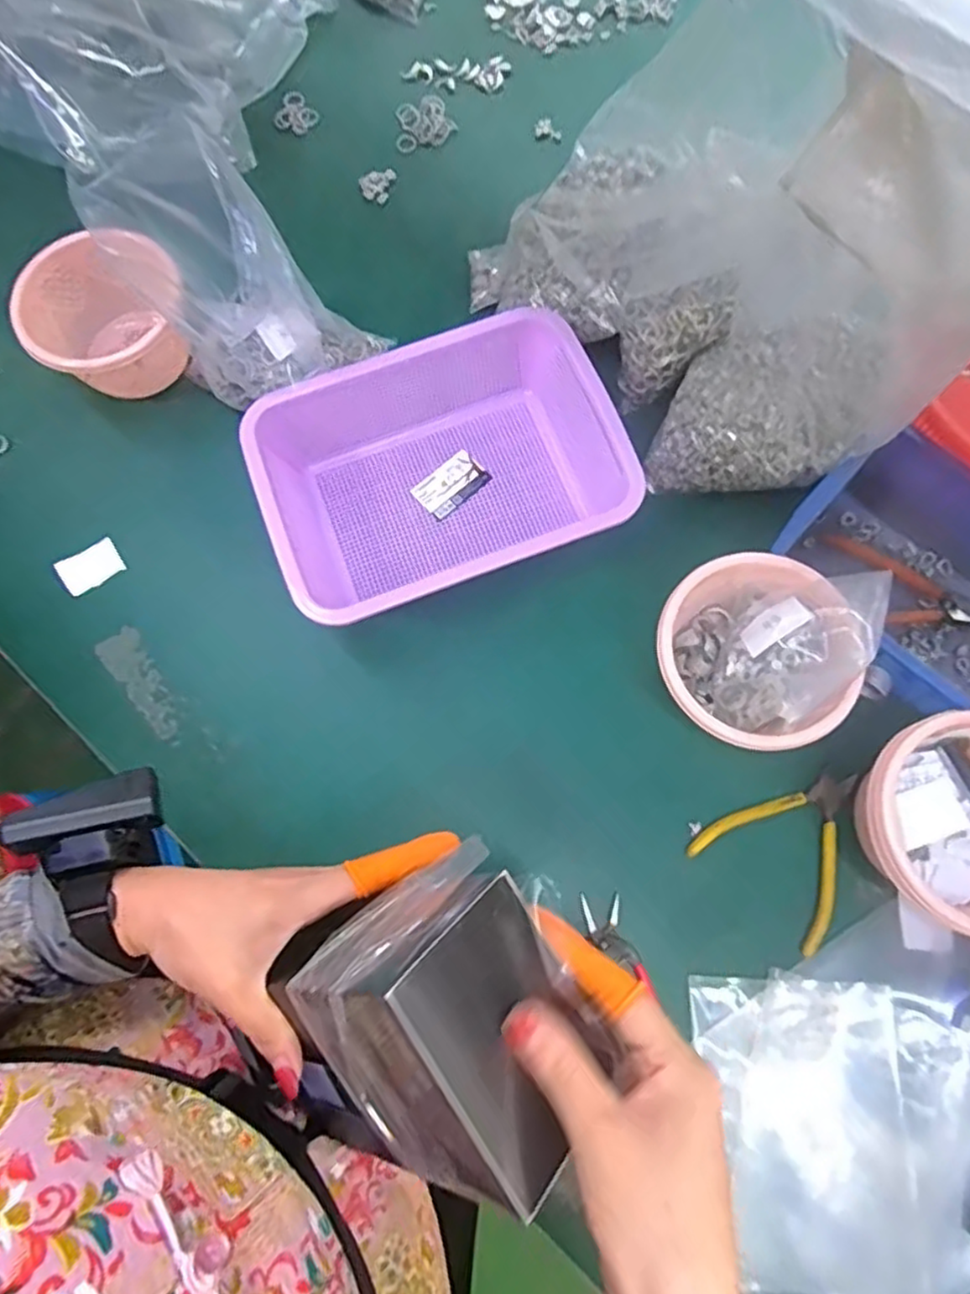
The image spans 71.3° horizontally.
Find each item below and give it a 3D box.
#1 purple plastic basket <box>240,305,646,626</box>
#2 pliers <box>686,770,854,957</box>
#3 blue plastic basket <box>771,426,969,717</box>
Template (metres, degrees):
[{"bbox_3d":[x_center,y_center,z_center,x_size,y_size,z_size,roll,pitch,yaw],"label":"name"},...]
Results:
[{"bbox_3d":[-0.039,-0.154,0.604,0.299,0.081,0.225,-21,76,-3],"label":"purple plastic basket"},{"bbox_3d":[0.253,0.156,0.554,0.119,0.009,0.133,39,80,10],"label":"pliers"},{"bbox_3d":[0.381,-0.053,0.571,0.181,0.074,0.249,-42,78,-8],"label":"blue plastic basket"}]

